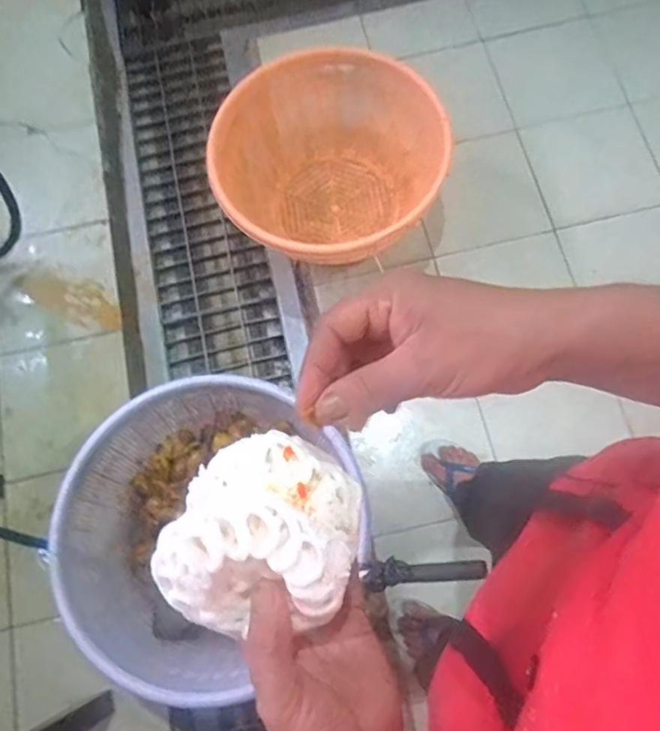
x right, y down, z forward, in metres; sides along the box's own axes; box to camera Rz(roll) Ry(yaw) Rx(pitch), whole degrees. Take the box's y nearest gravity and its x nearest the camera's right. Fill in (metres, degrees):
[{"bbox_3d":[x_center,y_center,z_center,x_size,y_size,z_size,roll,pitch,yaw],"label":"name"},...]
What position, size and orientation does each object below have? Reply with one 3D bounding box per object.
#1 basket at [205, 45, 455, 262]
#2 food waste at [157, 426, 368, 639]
[{"bbox_3d":[-0.014,-0.457,1.393,0.510,0.247,0.525,0,74,1],"label":"basket"},{"bbox_3d":[-0.037,0.090,0.320,0.099,0.050,0.106,0,74,1],"label":"food waste"}]

